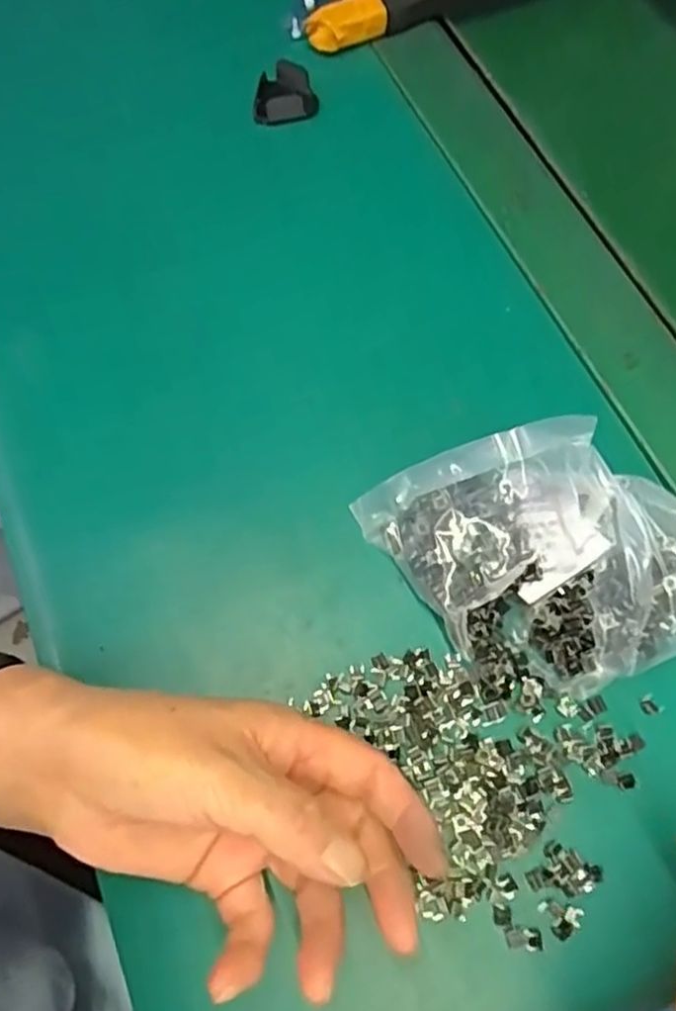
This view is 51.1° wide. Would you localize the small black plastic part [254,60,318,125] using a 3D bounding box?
[{"bbox_3d":[-0.035,-0.257,0.442,0.039,0.023,0.032,-15,68,-4],"label":"small black plastic part"}]

